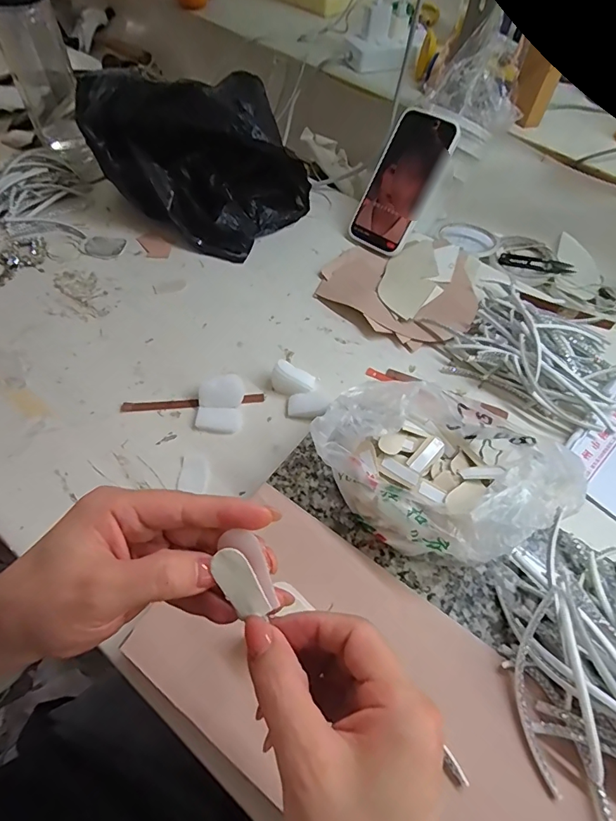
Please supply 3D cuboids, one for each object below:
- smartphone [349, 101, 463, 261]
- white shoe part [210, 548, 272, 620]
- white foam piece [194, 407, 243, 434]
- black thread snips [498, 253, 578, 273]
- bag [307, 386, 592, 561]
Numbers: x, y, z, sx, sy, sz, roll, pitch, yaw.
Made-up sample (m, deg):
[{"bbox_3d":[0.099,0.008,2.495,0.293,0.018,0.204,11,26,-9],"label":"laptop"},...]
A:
[{"bbox_3d":[0.118,-0.288,0.570,0.083,0.167,0.016,40,22,20],"label":"smartphone"},{"bbox_3d":[-0.033,0.084,0.216,0.016,0.007,0.036,-31,91,-21],"label":"white shoe part"},{"bbox_3d":[-0.087,0.009,0.440,0.043,0.008,0.026,-3,57,-5],"label":"white foam piece"},{"bbox_3d":[0.315,-0.202,0.620,0.101,0.010,0.018,11,57,5],"label":"black thread snips"},{"bbox_3d":[0.102,0.038,0.362,0.149,0.057,0.175,-31,63,-20],"label":"bag"}]

